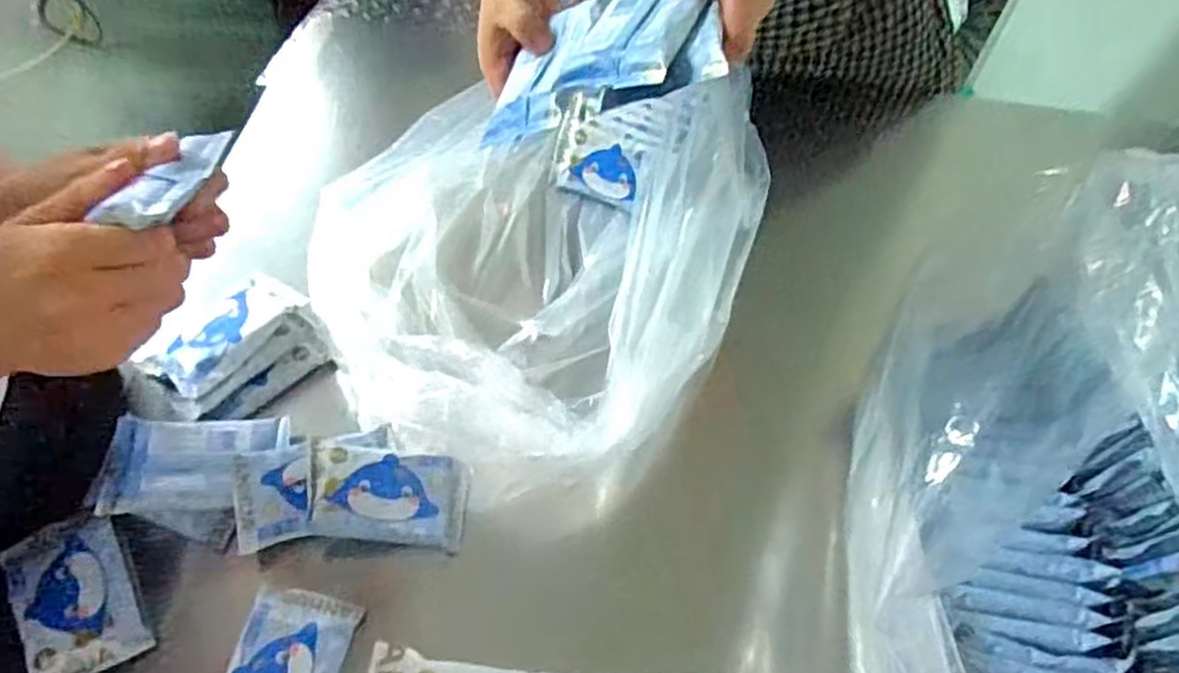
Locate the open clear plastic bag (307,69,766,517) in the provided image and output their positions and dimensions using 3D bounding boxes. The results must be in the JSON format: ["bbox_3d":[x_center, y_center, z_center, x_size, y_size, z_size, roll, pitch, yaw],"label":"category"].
[{"bbox_3d":[-0.051,-0.086,0.792,0.381,0.119,0.451,20,56,10],"label":"open clear plastic bag"}]

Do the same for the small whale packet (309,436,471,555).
[{"bbox_3d":[-0.178,0.138,0.680,0.129,0.023,0.088,11,55,-15],"label":"small whale packet"}]

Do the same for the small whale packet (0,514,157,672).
[{"bbox_3d":[-0.418,0.211,0.628,0.081,0.025,0.135,-25,60,-20],"label":"small whale packet"}]

